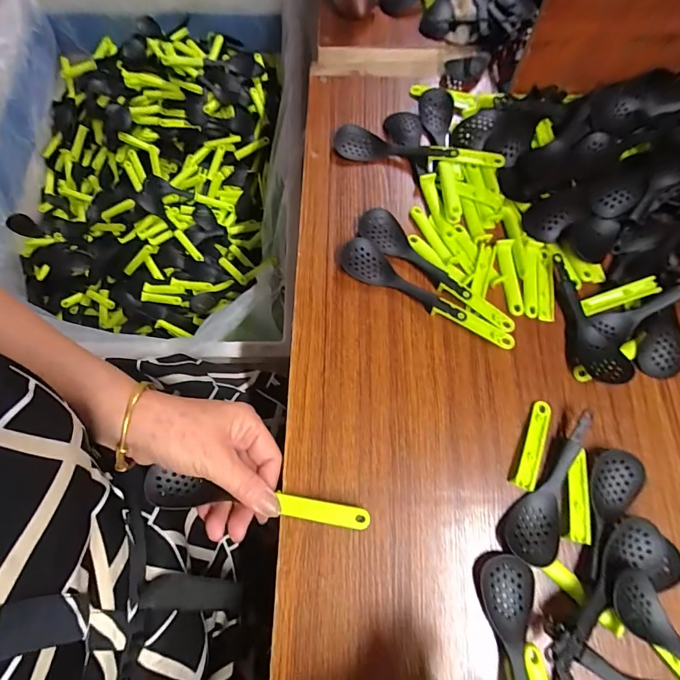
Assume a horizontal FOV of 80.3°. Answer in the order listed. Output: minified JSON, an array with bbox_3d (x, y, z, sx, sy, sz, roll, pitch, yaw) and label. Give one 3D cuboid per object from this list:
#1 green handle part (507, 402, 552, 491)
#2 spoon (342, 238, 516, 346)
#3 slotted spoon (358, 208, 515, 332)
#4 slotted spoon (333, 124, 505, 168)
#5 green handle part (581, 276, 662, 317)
[{"bbox_3d":[0.162,0.087,0.339,0.019,0.004,0.076,22,72,7],"label":"green handle part"},{"bbox_3d":[0.080,-0.045,0.381,0.176,0.014,0.036,31,74,10],"label":"spoon"},{"bbox_3d":[0.094,-0.073,0.395,0.178,0.014,0.039,39,75,12],"label":"slotted spoon"},{"bbox_3d":[0.082,-0.209,0.435,0.178,0.021,0.036,9,71,3],"label":"slotted spoon"},{"bbox_3d":[0.261,-0.040,0.375,0.066,0.006,0.016,-21,71,14],"label":"green handle part"}]

